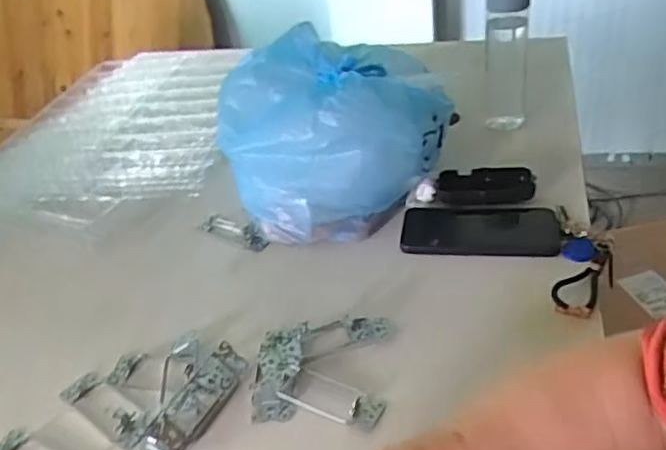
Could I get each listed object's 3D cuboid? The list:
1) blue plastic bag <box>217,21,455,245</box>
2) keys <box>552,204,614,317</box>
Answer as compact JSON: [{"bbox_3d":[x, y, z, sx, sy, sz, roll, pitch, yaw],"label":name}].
[{"bbox_3d":[0.008,-0.117,0.757,0.268,0.162,0.194,-26,38,-25],"label":"blue plastic bag"},{"bbox_3d":[0.255,0.037,0.630,0.057,0.028,0.171,5,36,19],"label":"keys"}]

